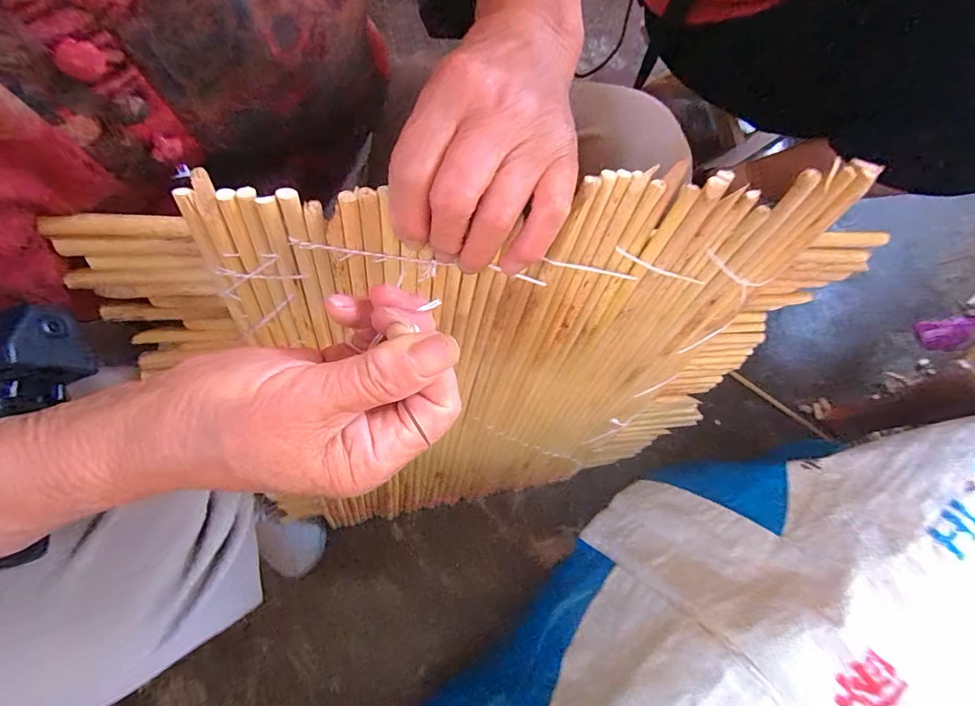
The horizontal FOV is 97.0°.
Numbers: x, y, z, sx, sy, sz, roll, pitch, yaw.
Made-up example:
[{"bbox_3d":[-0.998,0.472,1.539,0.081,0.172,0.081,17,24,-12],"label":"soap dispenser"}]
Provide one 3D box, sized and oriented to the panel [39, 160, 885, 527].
[{"bbox_3d":[0.009,0.049,0.377,0.427,0.445,0.030,-4,57,-6],"label":"panel"}]

